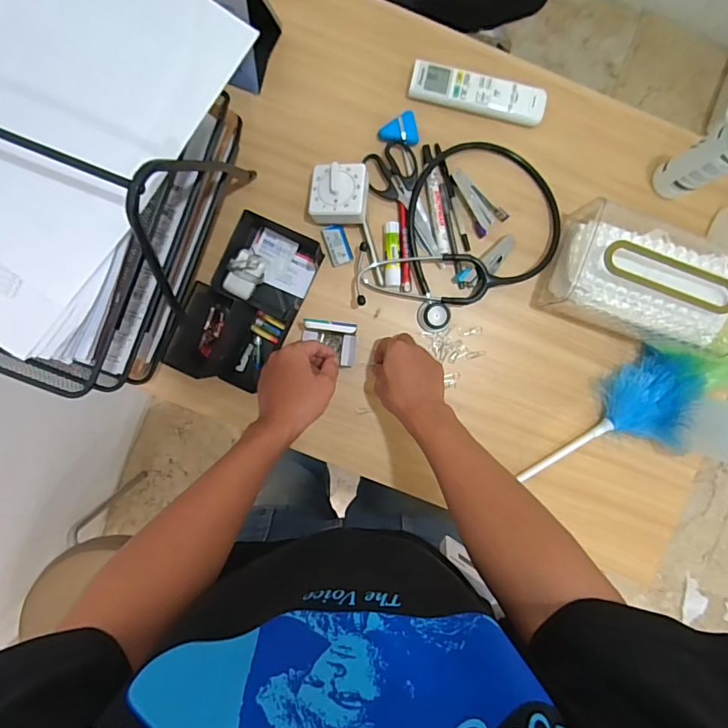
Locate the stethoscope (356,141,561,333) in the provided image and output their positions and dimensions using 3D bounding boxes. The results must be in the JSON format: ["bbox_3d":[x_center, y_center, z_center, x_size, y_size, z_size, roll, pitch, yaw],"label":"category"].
[{"bbox_3d":[0.131,-0.156,0.605,0.197,0.030,0.285,39,91,-2],"label":"stethoscope"}]

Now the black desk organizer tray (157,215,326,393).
[{"bbox_3d":[-0.159,-0.081,0.601,0.139,0.038,0.226,25,91,-2],"label":"black desk organizer tray"}]

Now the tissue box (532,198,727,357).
[{"bbox_3d":[0.353,-0.105,0.583,0.216,0.083,0.147,23,91,-2],"label":"tissue box"}]

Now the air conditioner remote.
[{"bbox_3d":[0.150,-0.354,0.606,0.176,0.014,0.048,12,92,-2],"label":"air conditioner remote"}]

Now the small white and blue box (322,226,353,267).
[{"bbox_3d":[-0.035,-0.157,0.612,0.029,0.010,0.051,-18,92,-1],"label":"small white and blue box"}]

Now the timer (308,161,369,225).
[{"bbox_3d":[-0.032,-0.214,0.591,0.071,0.045,0.078,6,92,-2],"label":"timer"}]

